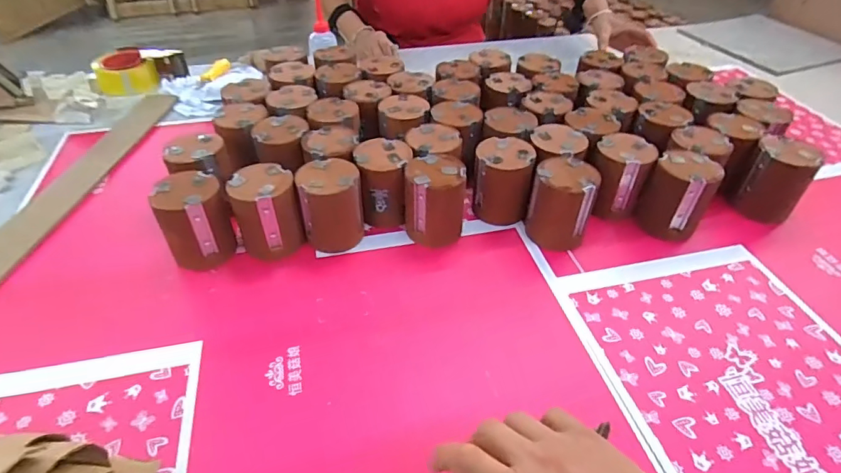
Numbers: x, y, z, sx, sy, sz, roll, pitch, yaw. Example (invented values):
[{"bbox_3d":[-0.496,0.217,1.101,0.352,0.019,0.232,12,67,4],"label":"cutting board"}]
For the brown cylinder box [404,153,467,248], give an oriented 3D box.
[{"bbox_3d":[0.019,-0.047,0.634,0.077,0.100,0.075,-2,43,-3],"label":"brown cylinder box"}]

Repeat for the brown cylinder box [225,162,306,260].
[{"bbox_3d":[-0.199,-0.031,0.620,0.077,0.104,0.075,-16,46,-18],"label":"brown cylinder box"}]

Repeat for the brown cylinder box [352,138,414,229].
[{"bbox_3d":[-0.050,-0.073,0.656,0.074,0.096,0.078,3,43,1],"label":"brown cylinder box"}]

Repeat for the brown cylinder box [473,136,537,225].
[{"bbox_3d":[0.116,-0.079,0.670,0.077,0.095,0.080,6,44,5],"label":"brown cylinder box"}]

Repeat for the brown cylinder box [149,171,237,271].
[{"bbox_3d":[-0.282,-0.019,0.604,0.080,0.103,0.080,-17,47,-19],"label":"brown cylinder box"}]

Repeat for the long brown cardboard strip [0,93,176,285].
[{"bbox_3d":[-0.528,-0.102,0.753,0.077,0.012,0.486,5,43,4],"label":"long brown cardboard strip"}]

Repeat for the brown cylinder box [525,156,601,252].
[{"bbox_3d":[0.186,-0.043,0.639,0.078,0.102,0.087,13,45,12],"label":"brown cylinder box"}]

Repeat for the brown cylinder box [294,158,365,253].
[{"bbox_3d":[-0.117,-0.040,0.631,0.078,0.101,0.072,-8,44,-10],"label":"brown cylinder box"}]

